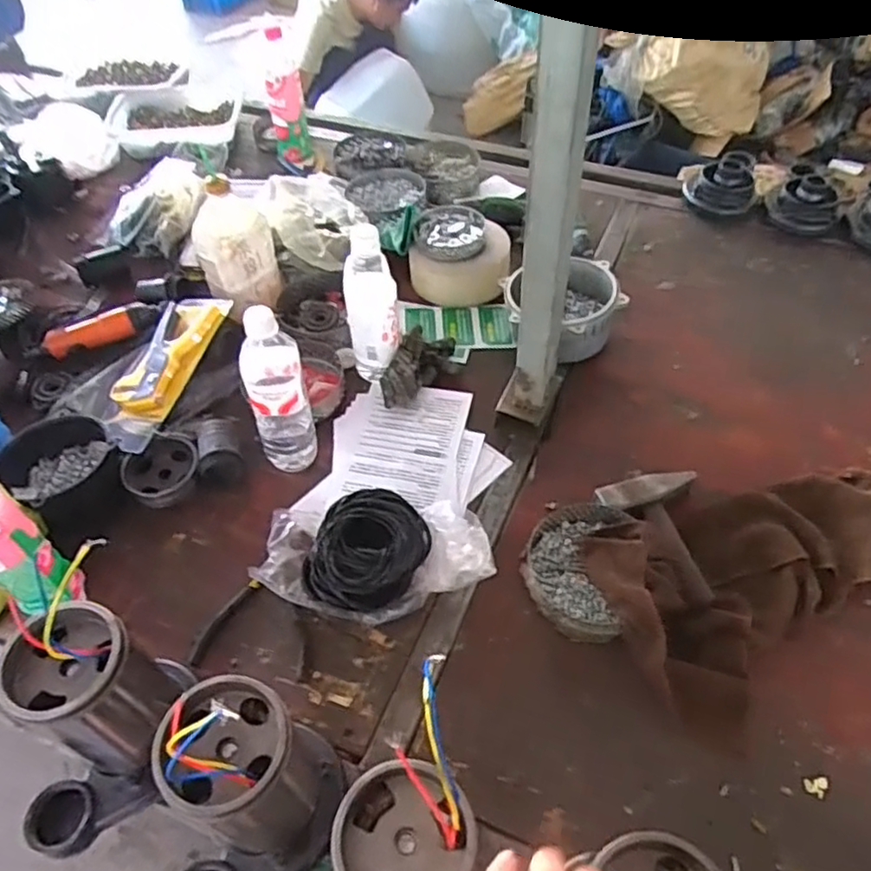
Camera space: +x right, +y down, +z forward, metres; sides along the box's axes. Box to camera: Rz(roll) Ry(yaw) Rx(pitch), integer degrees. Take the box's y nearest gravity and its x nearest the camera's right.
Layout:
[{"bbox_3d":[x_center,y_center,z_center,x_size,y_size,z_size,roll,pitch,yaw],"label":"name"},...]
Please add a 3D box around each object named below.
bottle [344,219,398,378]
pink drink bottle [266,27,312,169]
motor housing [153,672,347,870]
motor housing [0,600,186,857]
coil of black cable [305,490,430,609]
[{"bbox_3d":[-0.078,-0.154,0.854,0.057,0.206,0.055,-27,56,-19],"label":"bottle"},{"bbox_3d":[-0.263,-0.590,1.201,0.056,0.223,0.070,-11,52,-7],"label":"pink drink bottle"},{"bbox_3d":[-0.150,0.288,0.513,0.088,0.192,0.155,14,53,12],"label":"motor housing"},{"bbox_3d":[-0.288,0.235,0.540,0.085,0.192,0.152,16,54,14],"label":"motor housing"},{"bbox_3d":[-0.073,0.122,0.723,0.110,0.068,0.124,30,58,23],"label":"coil of black cable"}]

